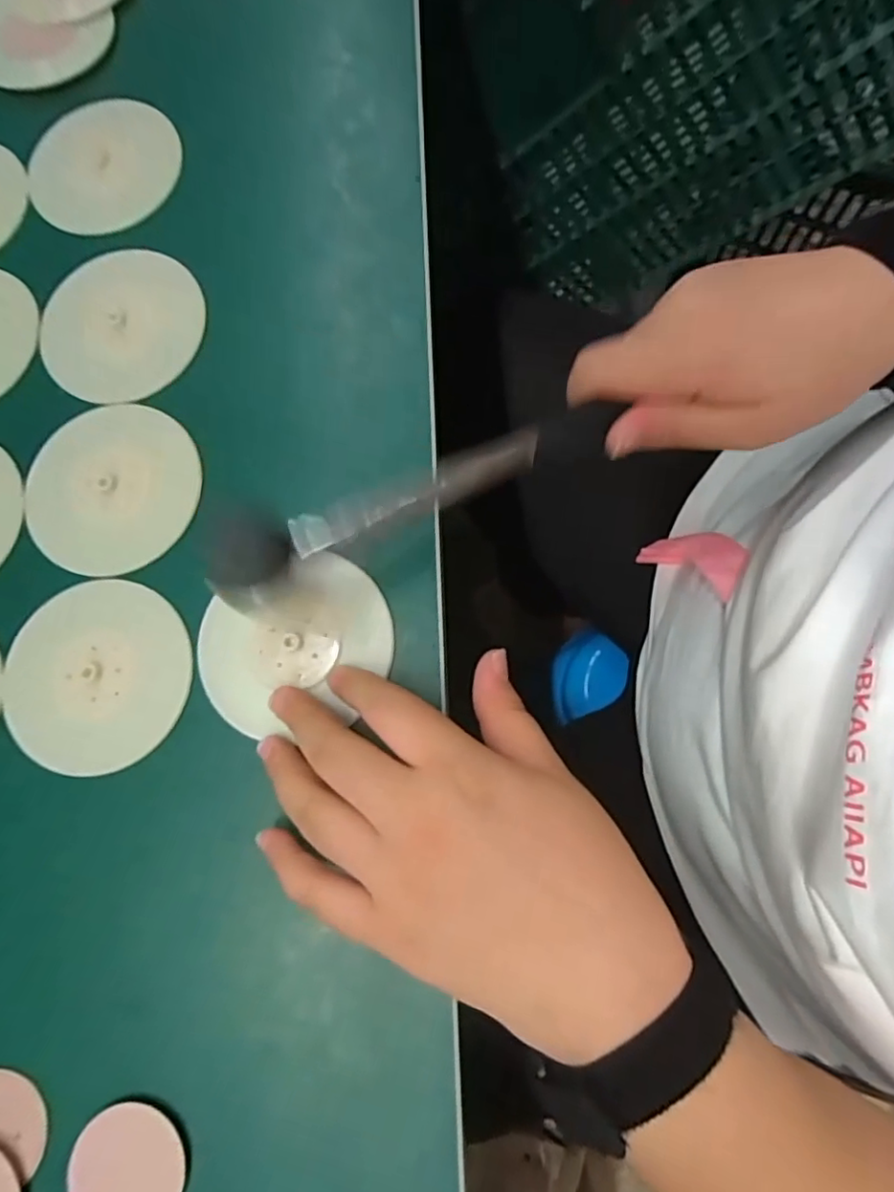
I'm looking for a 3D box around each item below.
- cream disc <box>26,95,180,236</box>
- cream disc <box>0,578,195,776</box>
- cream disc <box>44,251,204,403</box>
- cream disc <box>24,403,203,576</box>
[{"bbox_3d":[-0.191,-0.241,0.341,0.085,0.004,0.082,-1,81,6],"label":"cream disc"},{"bbox_3d":[-0.159,0.035,0.276,0.085,0.004,0.083,0,78,1],"label":"cream disc"},{"bbox_3d":[-0.167,-0.140,0.314,0.081,0.005,0.082,0,78,1],"label":"cream disc"},{"bbox_3d":[-0.162,-0.053,0.296,0.083,0.004,0.082,0,78,1],"label":"cream disc"}]

